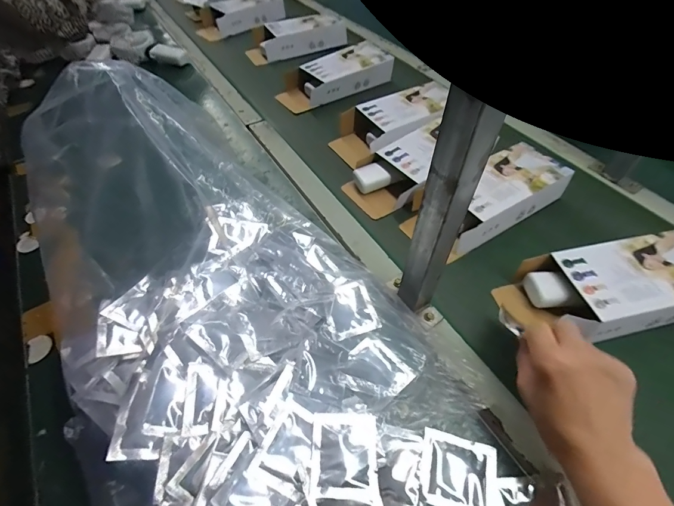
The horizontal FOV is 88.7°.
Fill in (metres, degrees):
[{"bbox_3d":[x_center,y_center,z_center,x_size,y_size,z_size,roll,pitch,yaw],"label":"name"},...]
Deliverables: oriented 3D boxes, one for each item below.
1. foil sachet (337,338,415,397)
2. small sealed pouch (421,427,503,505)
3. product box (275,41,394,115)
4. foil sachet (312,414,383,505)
[{"bbox_3d":[0.042,0.134,0.387,0.063,0.006,0.069,-37,61,-24],"label":"foil sachet"},{"bbox_3d":[0.119,0.210,0.332,0.072,0.004,0.062,10,53,8],"label":"small sealed pouch"},{"bbox_3d":[-0.008,-0.401,0.784,0.255,0.070,0.111,-29,58,-20],"label":"product box"},{"bbox_3d":[0.009,0.194,0.332,0.060,0.012,0.071,0,52,1],"label":"foil sachet"}]

